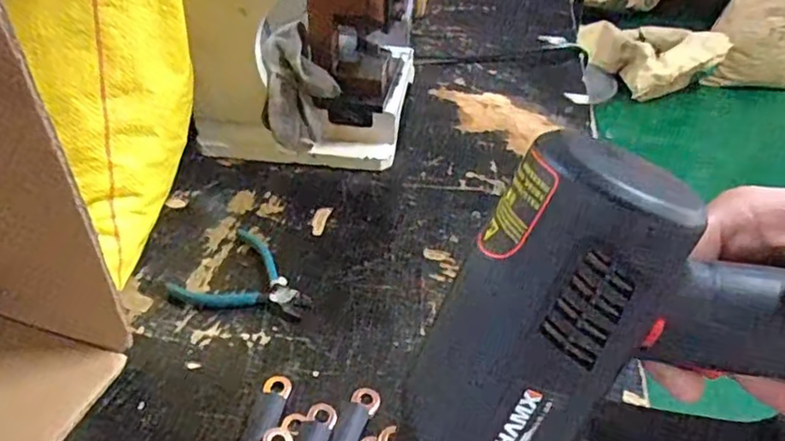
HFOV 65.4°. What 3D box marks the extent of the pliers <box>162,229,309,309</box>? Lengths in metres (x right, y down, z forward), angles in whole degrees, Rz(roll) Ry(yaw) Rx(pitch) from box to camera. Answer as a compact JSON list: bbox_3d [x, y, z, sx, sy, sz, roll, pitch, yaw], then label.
[{"bbox_3d":[-0.117,0.050,0.512,0.104,0.010,0.092,21,44,24],"label":"pliers"}]

